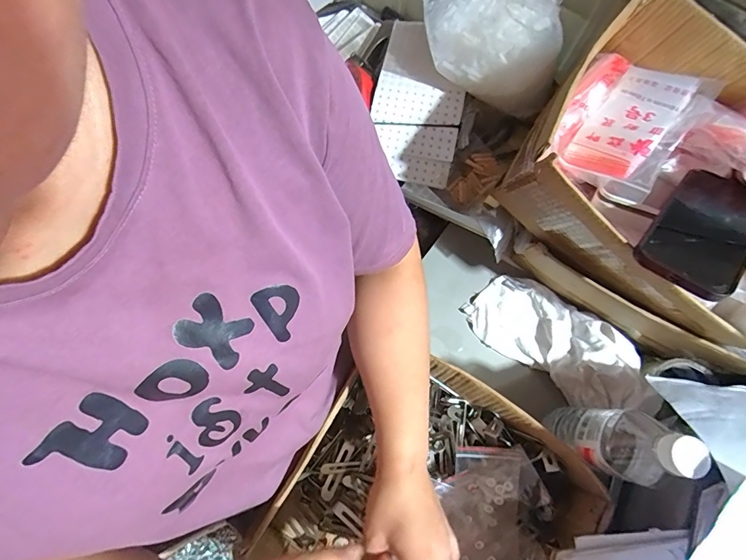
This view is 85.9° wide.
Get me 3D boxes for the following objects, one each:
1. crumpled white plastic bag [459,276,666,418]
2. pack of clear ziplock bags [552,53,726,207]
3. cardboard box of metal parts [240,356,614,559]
[{"bbox_3d":[0.253,0.084,0.553,0.248,0.044,0.116,34,75,24],"label":"crumpled white plastic bag"},{"bbox_3d":[0.286,-0.185,0.461,0.133,0.045,0.180,31,79,31],"label":"pack of clear ziplock bags"},{"bbox_3d":[0.062,0.250,0.442,0.286,0.113,0.273,32,75,9],"label":"cardboard box of metal parts"}]

